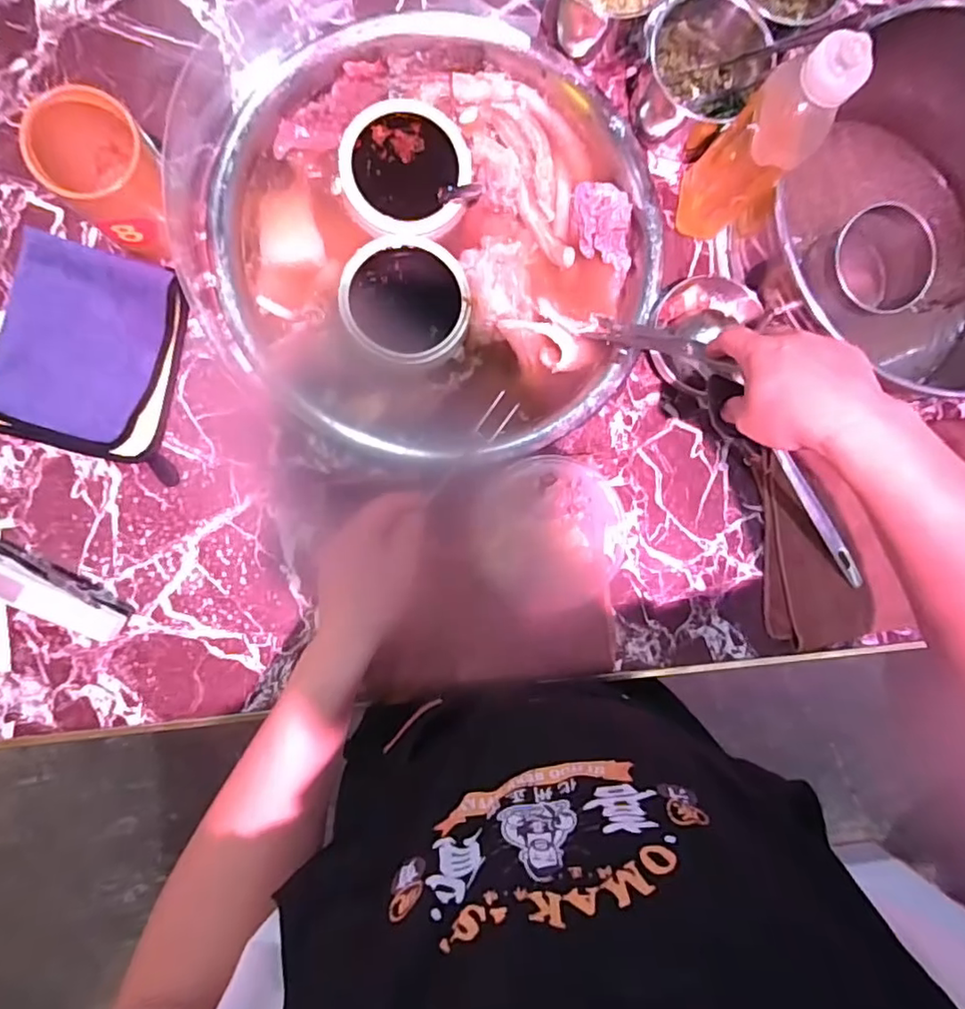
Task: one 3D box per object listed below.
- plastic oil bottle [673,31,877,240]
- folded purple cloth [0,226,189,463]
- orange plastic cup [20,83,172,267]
[{"bbox_3d":[0.235,-0.307,0.506,0.056,0.226,0.072,-45,94,-5],"label":"plastic oil bottle"},{"bbox_3d":[-0.369,-0.143,0.541,0.159,0.029,0.183,14,88,-5],"label":"folded purple cloth"},{"bbox_3d":[-0.314,-0.277,0.497,0.084,0.132,0.079,0,90,-6],"label":"orange plastic cup"}]

